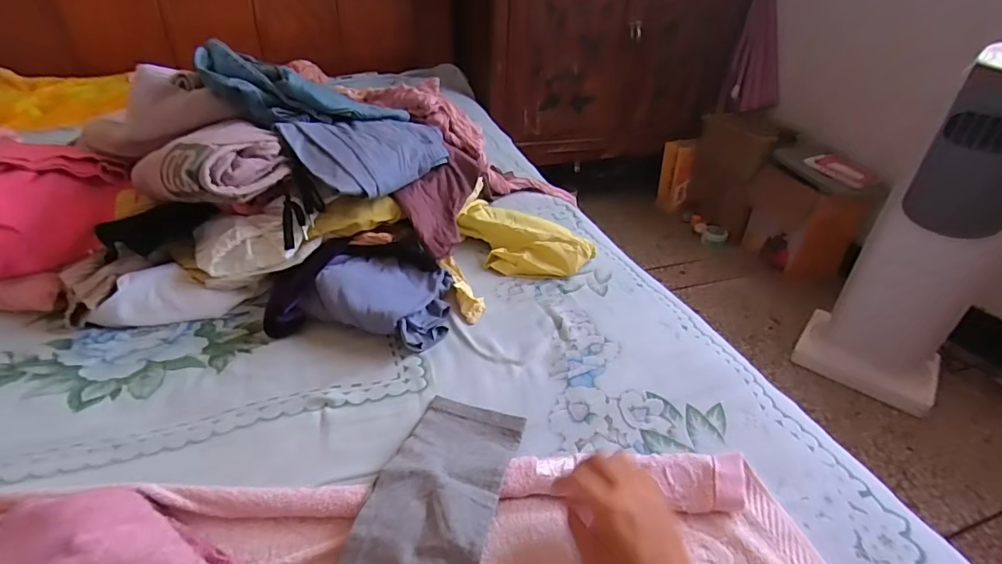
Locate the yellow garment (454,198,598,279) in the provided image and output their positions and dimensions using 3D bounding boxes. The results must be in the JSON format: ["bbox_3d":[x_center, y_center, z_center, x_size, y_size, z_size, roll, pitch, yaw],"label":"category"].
[{"bbox_3d":[0.031,-0.072,0.855,0.237,0.058,0.125,22,39,26],"label":"yellow garment"}]

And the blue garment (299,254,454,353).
[{"bbox_3d":[-0.165,0.020,0.696,0.188,0.060,0.157,10,33,10],"label":"blue garment"}]

